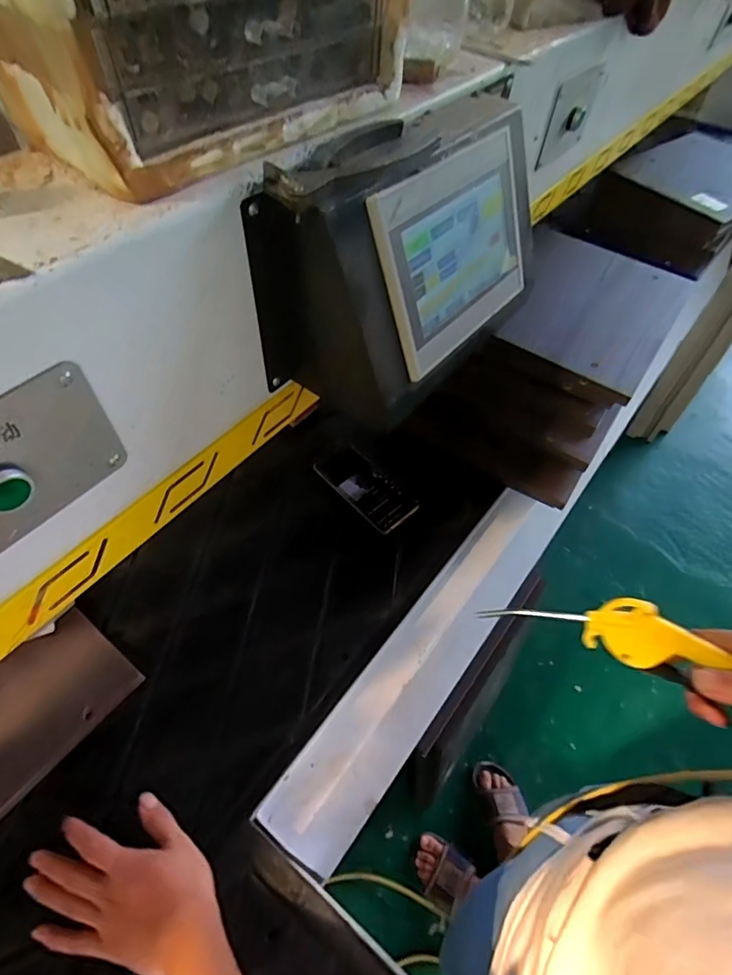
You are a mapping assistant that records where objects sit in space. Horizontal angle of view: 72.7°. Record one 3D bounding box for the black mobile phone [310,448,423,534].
[{"bbox_3d":[0.002,-0.001,0.759,0.079,0.015,0.157,-37,65,-26],"label":"black mobile phone"}]

